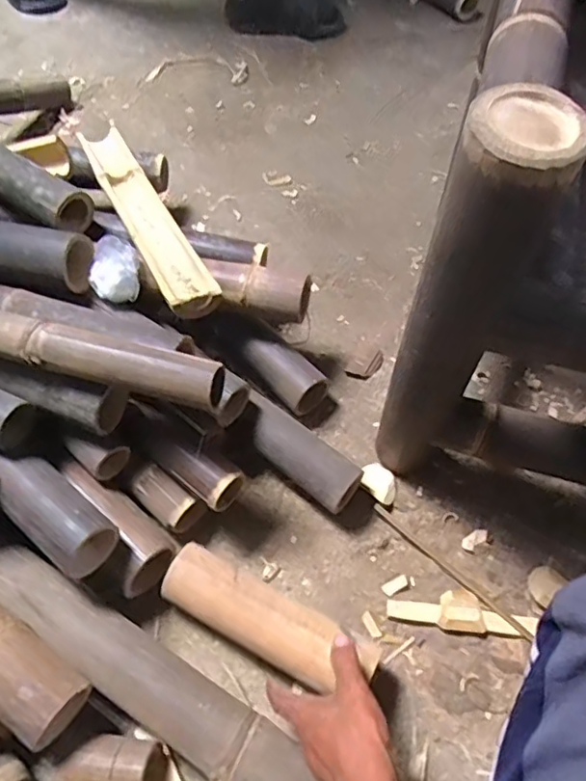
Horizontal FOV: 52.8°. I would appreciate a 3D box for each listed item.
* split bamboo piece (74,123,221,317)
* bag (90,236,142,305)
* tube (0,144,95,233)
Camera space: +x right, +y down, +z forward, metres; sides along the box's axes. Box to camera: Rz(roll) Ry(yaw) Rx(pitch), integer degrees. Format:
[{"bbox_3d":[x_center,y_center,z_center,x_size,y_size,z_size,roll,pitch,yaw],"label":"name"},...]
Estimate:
[{"bbox_3d":[-0.203,-0.245,0.808,0.066,0.043,0.413,-25,61,-13],"label":"split bamboo piece"},{"bbox_3d":[-0.228,-0.156,0.754,0.057,0.048,0.072,-8,59,-3],"label":"bag"},{"bbox_3d":[-0.392,-0.296,0.821,0.254,0.051,0.058,29,64,18],"label":"tube"}]

